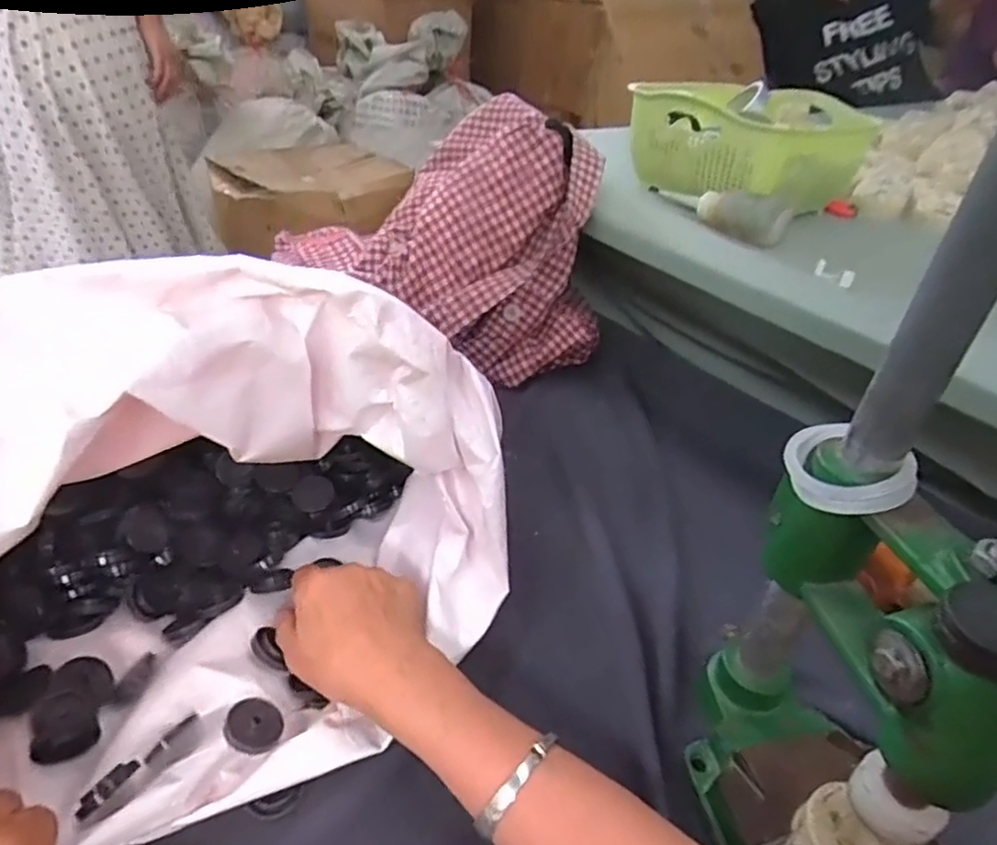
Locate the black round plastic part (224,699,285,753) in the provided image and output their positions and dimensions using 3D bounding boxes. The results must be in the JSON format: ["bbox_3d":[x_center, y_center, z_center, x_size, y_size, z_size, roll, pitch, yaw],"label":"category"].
[{"bbox_3d":[-0.144,0.179,0.381,0.033,0.010,0.032,20,33,-27],"label":"black round plastic part"}]

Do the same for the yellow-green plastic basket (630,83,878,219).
[{"bbox_3d":[0.291,-0.330,0.760,0.206,0.096,0.207,-23,45,-33],"label":"yellow-green plastic basket"}]

